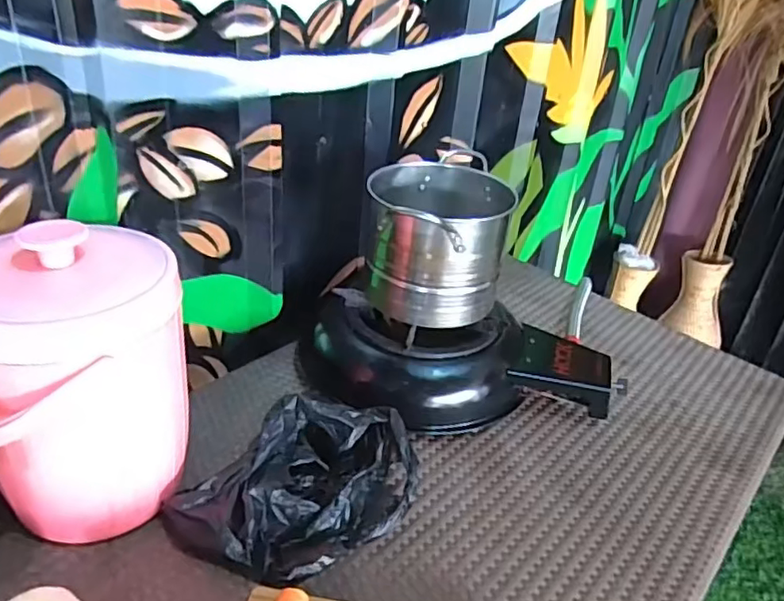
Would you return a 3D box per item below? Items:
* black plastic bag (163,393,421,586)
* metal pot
[{"bbox_3d":[-0.100,0.212,0.709,0.188,0.081,0.259,26,36,32],"label":"black plastic bag"},{"bbox_3d":[0.065,-0.079,0.904,0.191,0.193,0.197,4,30,-2],"label":"metal pot"}]

